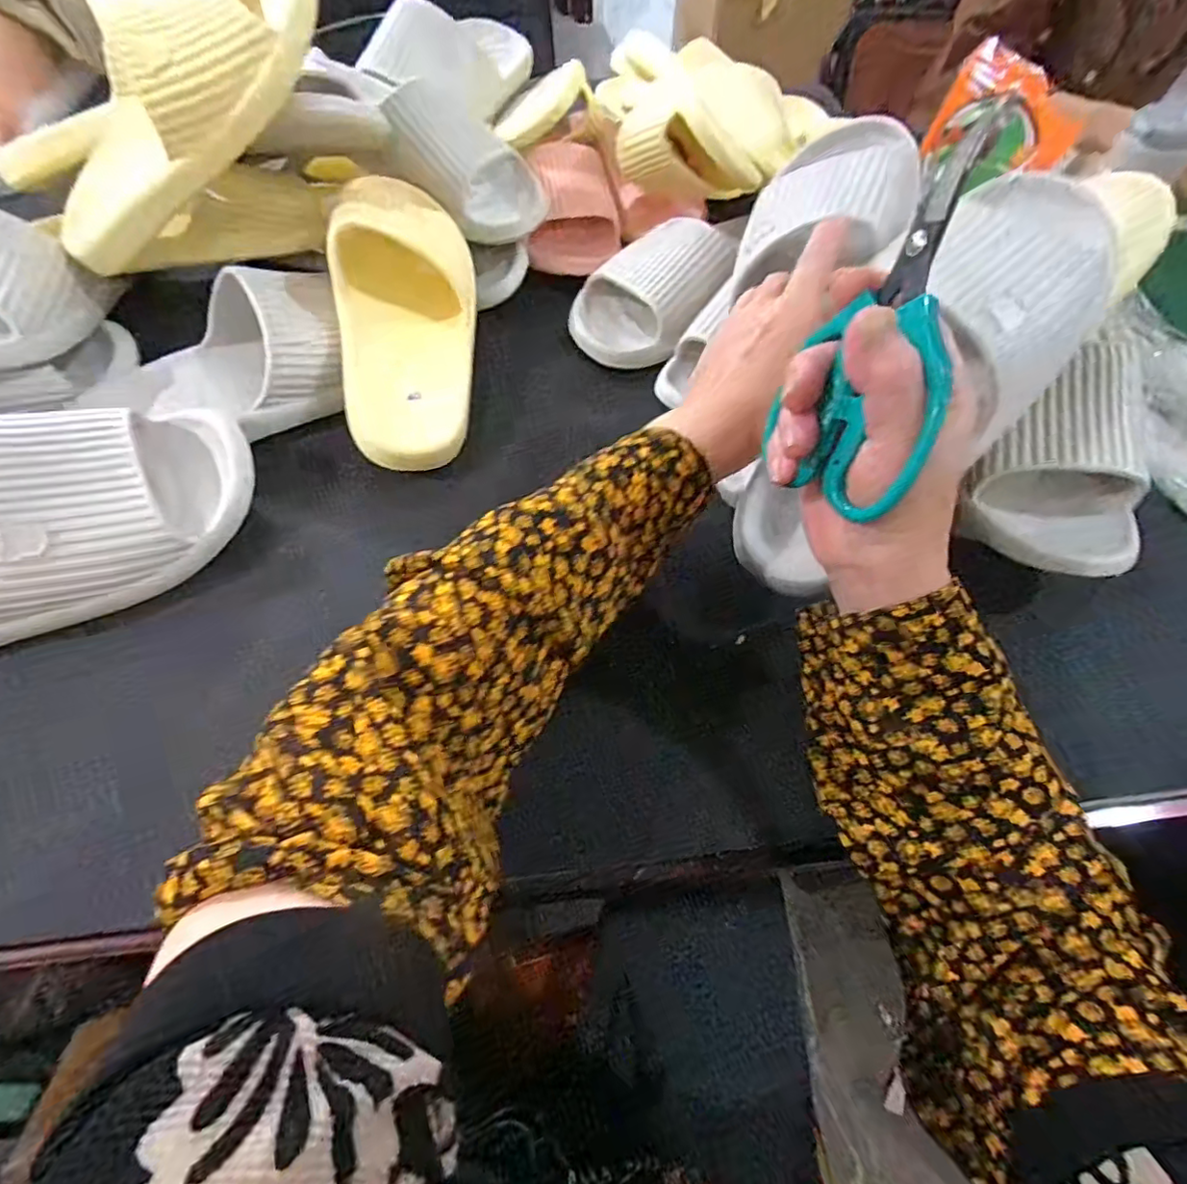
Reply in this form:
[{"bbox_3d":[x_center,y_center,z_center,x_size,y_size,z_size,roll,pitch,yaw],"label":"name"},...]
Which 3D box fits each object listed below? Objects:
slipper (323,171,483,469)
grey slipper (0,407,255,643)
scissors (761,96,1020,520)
[{"bbox_3d":[-0.138,-0.199,0.419,0.102,0.065,0.251,-3,84,-6],"label":"slipper"},{"bbox_3d":[-0.333,-0.033,0.314,0.269,0.066,0.114,-26,64,-18],"label":"grey slipper"},{"bbox_3d":[0.121,-0.101,0.224,0.009,0.138,0.069,3,35,-30],"label":"scissors"}]

